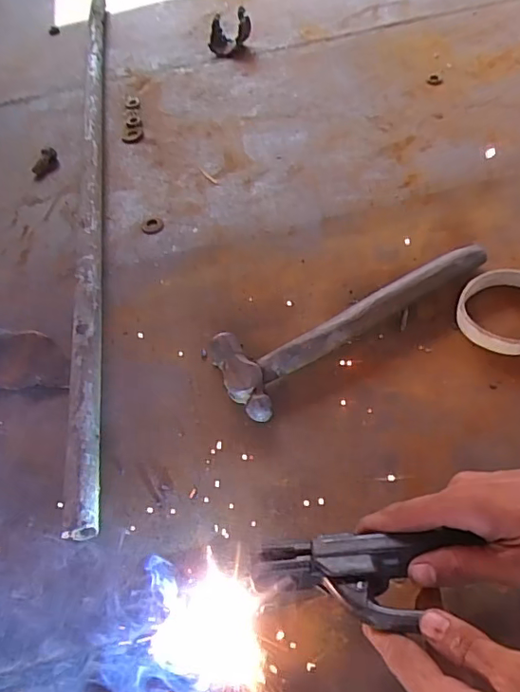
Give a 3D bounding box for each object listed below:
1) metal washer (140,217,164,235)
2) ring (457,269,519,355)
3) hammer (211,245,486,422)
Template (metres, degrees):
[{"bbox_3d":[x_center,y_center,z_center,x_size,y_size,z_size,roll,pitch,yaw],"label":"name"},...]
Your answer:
[{"bbox_3d":[-0.125,-0.140,0.618,0.028,0.004,0.028,-2,54,3],"label":"metal washer"},{"bbox_3d":[0.234,-0.036,0.499,0.084,0.021,0.091,-2,54,3],"label":"ring"},{"bbox_3d":[0.085,-0.035,0.509,0.279,0.026,0.082,-32,58,-18],"label":"hammer"}]

